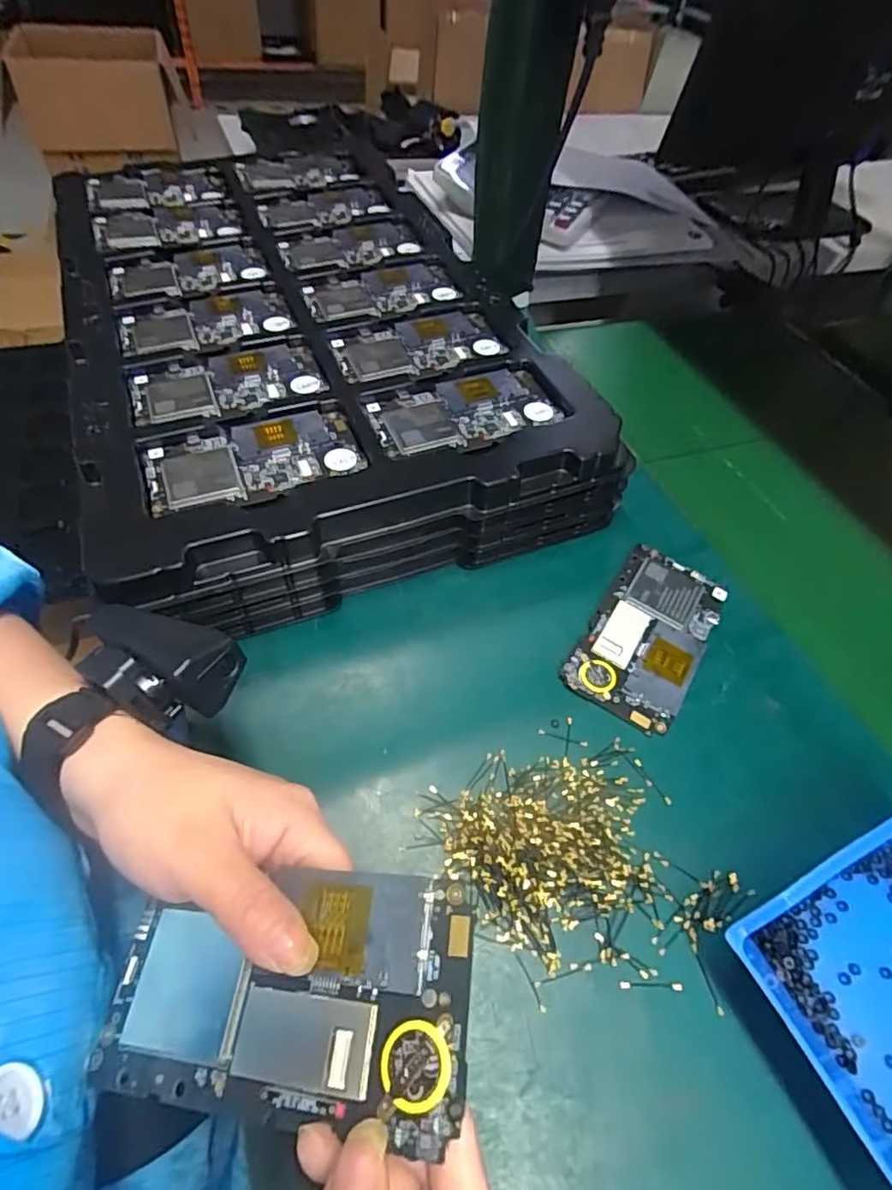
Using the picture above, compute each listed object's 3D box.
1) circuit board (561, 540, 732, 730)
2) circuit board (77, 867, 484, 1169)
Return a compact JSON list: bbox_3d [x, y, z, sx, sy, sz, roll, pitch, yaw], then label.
[{"bbox_3d":[0.127,0.023,0.362,0.064,0.012,0.123,29,55,16],"label":"circuit board"},{"bbox_3d":[-0.053,0.128,0.185,0.125,0.007,0.066,-13,52,13],"label":"circuit board"}]

